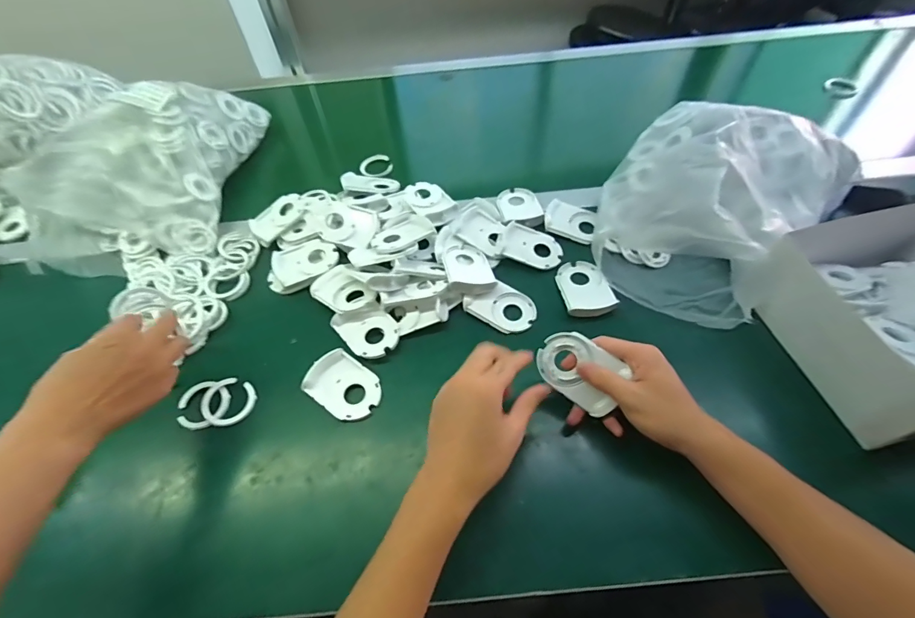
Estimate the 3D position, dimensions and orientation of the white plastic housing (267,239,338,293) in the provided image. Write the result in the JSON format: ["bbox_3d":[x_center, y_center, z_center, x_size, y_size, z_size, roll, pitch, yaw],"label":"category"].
[{"bbox_3d":[-0.200,-0.054,0.533,0.092,0.021,0.061,-24,57,-13],"label":"white plastic housing"}]

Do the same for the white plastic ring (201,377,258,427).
[{"bbox_3d":[-0.244,0.099,0.442,0.052,0.008,0.052,-2,55,2],"label":"white plastic ring"}]

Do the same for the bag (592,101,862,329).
[{"bbox_3d":[0.309,-0.139,0.497,0.236,0.116,0.313,35,63,25],"label":"bag"}]

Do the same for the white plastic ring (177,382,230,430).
[{"bbox_3d":[-0.270,0.101,0.440,0.053,0.004,0.052,-2,55,2],"label":"white plastic ring"}]

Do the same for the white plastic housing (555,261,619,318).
[{"bbox_3d":[0.153,-0.028,0.495,0.058,0.012,0.085,-9,55,-3],"label":"white plastic housing"}]

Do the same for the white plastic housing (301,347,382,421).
[{"bbox_3d":[-0.121,0.081,0.439,0.081,0.013,0.058,30,62,22],"label":"white plastic housing"}]

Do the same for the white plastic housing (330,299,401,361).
[{"bbox_3d":[-0.102,0.023,0.474,0.058,0.012,0.077,-37,60,-20],"label":"white plastic housing"}]

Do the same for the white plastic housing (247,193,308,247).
[{"bbox_3d":[-0.251,-0.130,0.580,0.081,0.013,0.056,-42,64,-6],"label":"white plastic housing"}]

